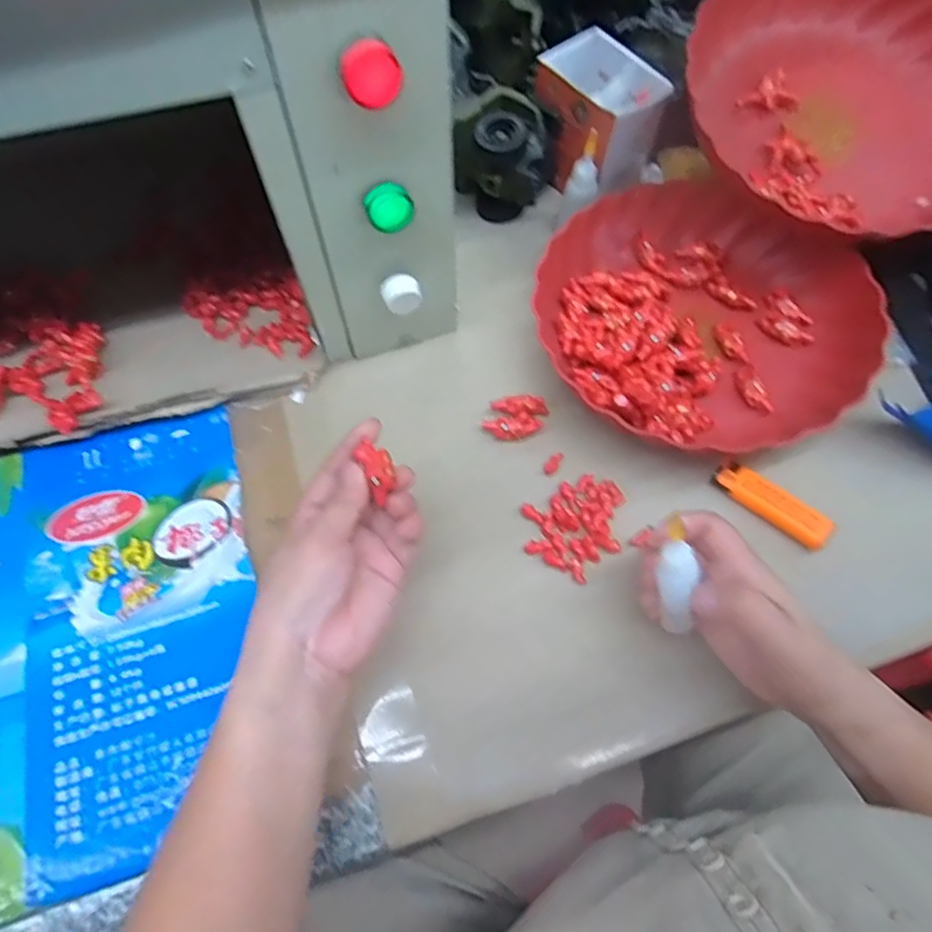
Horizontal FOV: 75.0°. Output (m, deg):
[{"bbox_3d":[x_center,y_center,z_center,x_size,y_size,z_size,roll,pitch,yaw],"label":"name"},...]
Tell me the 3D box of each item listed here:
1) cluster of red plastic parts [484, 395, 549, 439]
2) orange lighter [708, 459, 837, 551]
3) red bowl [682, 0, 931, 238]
[{"bbox_3d":[0.037,-0.035,0.444,0.048,0.011,0.030,-10,64,-4],"label":"cluster of red plastic parts"},{"bbox_3d":[0.206,0.024,0.410,0.078,0.013,0.023,37,70,17],"label":"orange lighter"},{"bbox_3d":[0.289,-0.280,0.459,0.239,0.068,0.239,0,85,3],"label":"red bowl"}]

